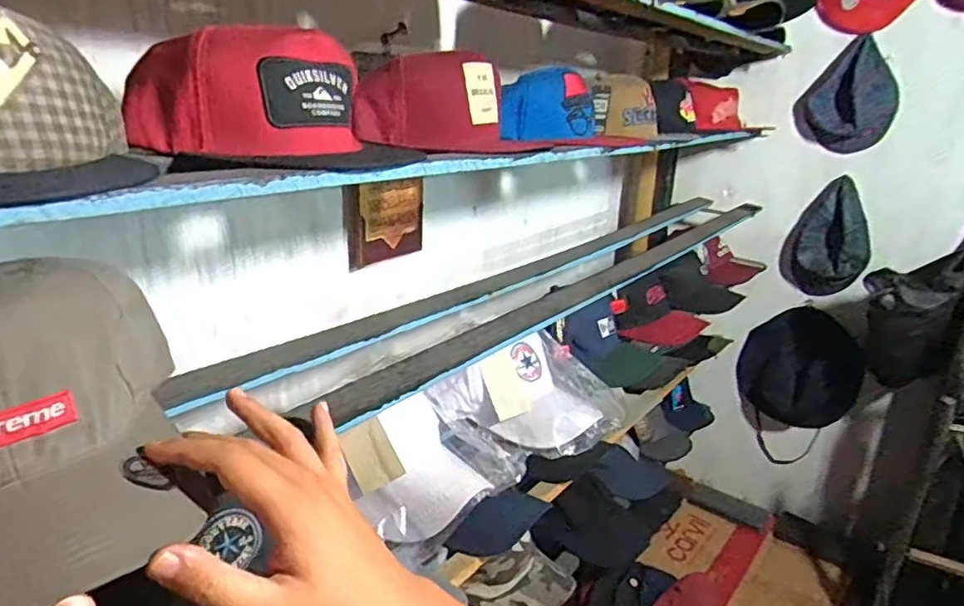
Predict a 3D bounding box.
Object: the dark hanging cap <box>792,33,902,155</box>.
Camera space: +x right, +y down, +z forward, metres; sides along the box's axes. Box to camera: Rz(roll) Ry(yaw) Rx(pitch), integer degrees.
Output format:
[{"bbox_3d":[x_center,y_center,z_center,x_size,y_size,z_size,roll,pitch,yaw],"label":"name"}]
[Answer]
[{"bbox_3d":[0.770,-0.439,1.320,0.175,0.216,0.138,15,22,34],"label":"dark hanging cap"}]

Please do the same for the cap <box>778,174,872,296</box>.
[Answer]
[{"bbox_3d":[0.761,-0.140,1.386,0.164,0.251,0.096,13,21,30],"label":"cap"}]

